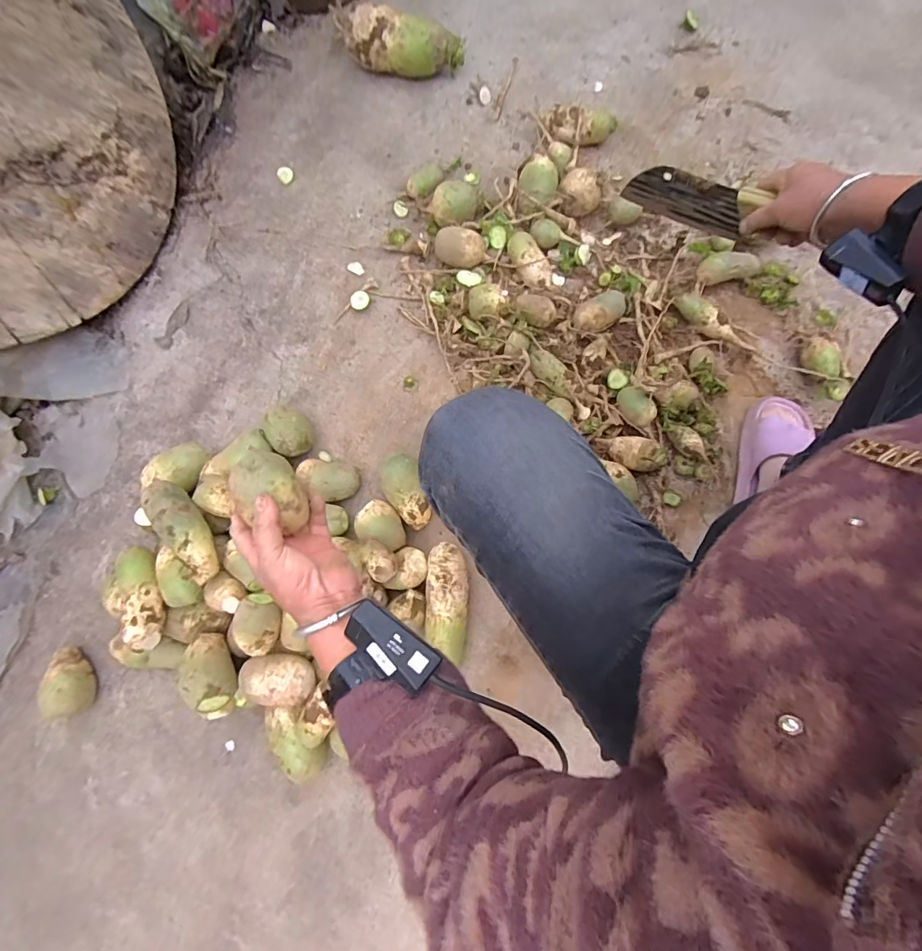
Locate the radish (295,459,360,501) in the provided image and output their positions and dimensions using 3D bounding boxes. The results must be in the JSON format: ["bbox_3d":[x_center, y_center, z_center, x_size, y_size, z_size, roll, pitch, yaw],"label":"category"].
[{"bbox_3d":[-0.219,0.007,0.782,0.097,0.065,0.072,20,81,4],"label":"radish"}]

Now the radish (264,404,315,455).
[{"bbox_3d":[-0.293,-0.074,0.800,0.067,0.067,0.096,-36,80,-6],"label":"radish"}]

